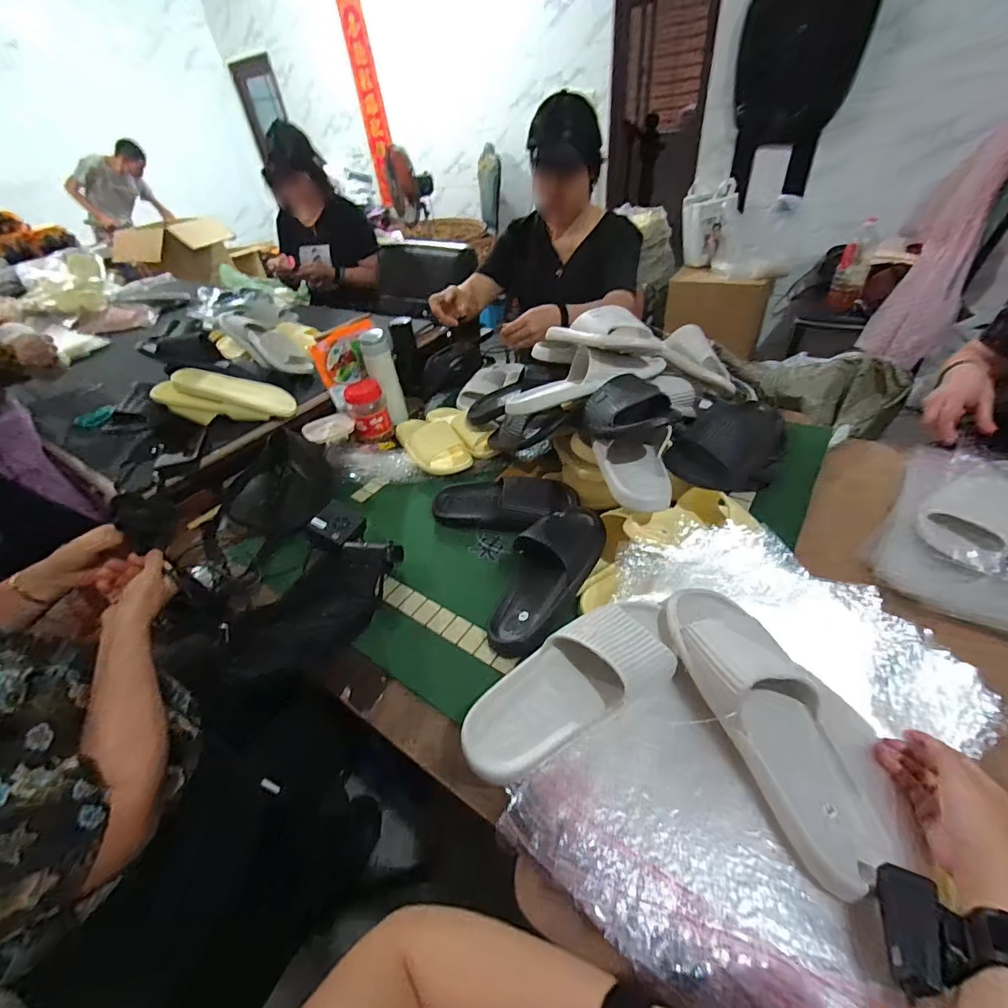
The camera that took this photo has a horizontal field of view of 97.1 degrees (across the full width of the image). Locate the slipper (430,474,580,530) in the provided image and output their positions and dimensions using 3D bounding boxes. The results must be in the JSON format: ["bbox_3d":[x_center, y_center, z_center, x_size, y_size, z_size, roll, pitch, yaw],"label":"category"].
[{"bbox_3d":[-0.008,0.002,0.805,0.264,0.062,0.092,-5,39,23],"label":"slipper"}]

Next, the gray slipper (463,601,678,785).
[{"bbox_3d":[0.077,0.189,0.491,0.271,0.060,0.107,-22,43,-16],"label":"gray slipper"}]

